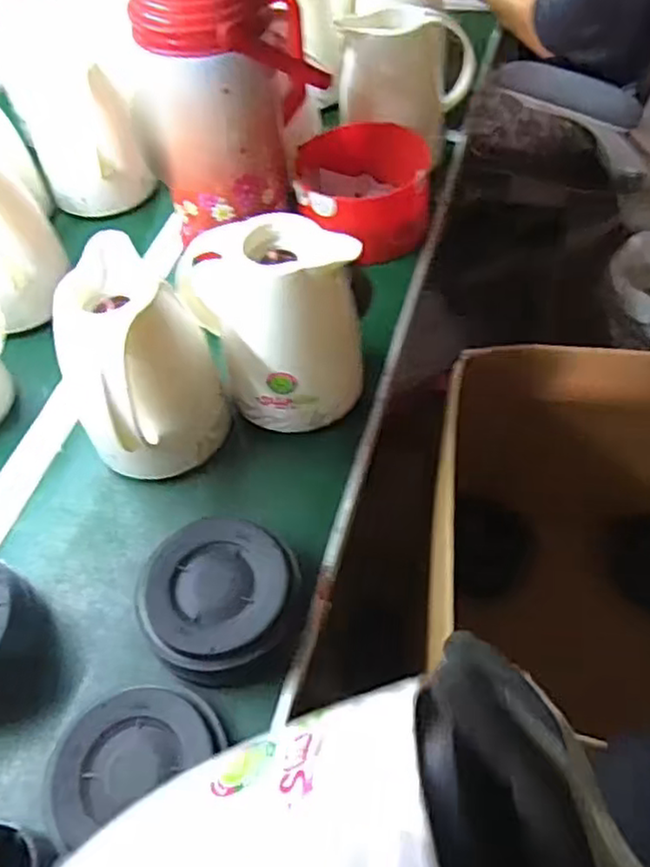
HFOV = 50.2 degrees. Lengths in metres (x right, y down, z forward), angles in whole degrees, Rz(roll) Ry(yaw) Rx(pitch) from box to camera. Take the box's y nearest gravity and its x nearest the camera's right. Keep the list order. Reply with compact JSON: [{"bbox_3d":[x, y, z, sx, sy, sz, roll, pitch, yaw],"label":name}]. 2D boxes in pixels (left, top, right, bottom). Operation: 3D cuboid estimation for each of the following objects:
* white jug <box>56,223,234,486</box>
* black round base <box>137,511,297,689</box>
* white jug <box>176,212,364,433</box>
[{"bbox_3d":[-0.175,-0.054,0.652,0.132,0.182,0.148,27,60,24],"label":"white jug"},{"bbox_3d":[-0.091,0.139,0.583,0.116,0.055,0.127,-3,53,4],"label":"black round base"},{"bbox_3d":[-0.046,-0.106,0.690,0.148,0.206,0.129,-23,42,-11],"label":"white jug"}]

